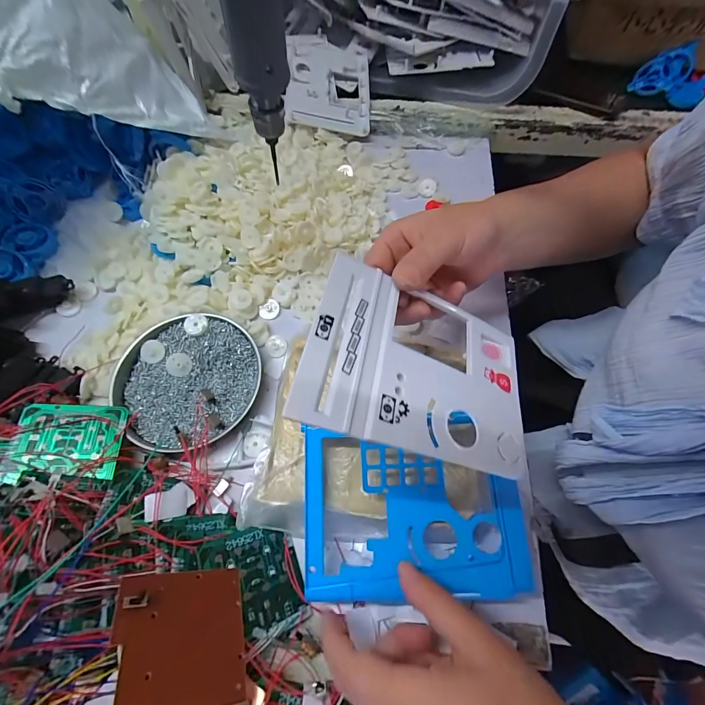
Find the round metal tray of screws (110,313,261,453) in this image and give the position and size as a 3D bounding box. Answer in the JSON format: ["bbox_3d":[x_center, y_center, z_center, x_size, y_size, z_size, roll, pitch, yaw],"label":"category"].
[{"bbox_3d":[-0.161,0.023,0.324,0.127,0.015,0.133,0,65,0],"label":"round metal tray of screws"}]

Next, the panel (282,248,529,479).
[{"bbox_3d":[0.043,0.007,0.196,0.140,0.005,0.110,22,55,-14],"label":"panel"}]

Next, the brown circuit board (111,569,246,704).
[{"bbox_3d":[-0.101,0.169,0.199,0.071,0.004,0.071,21,24,-33],"label":"brown circuit board"}]

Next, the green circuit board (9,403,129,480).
[{"bbox_3d":[-0.230,0.071,0.273,0.071,0.004,0.059,6,58,-22],"label":"green circuit board"}]

